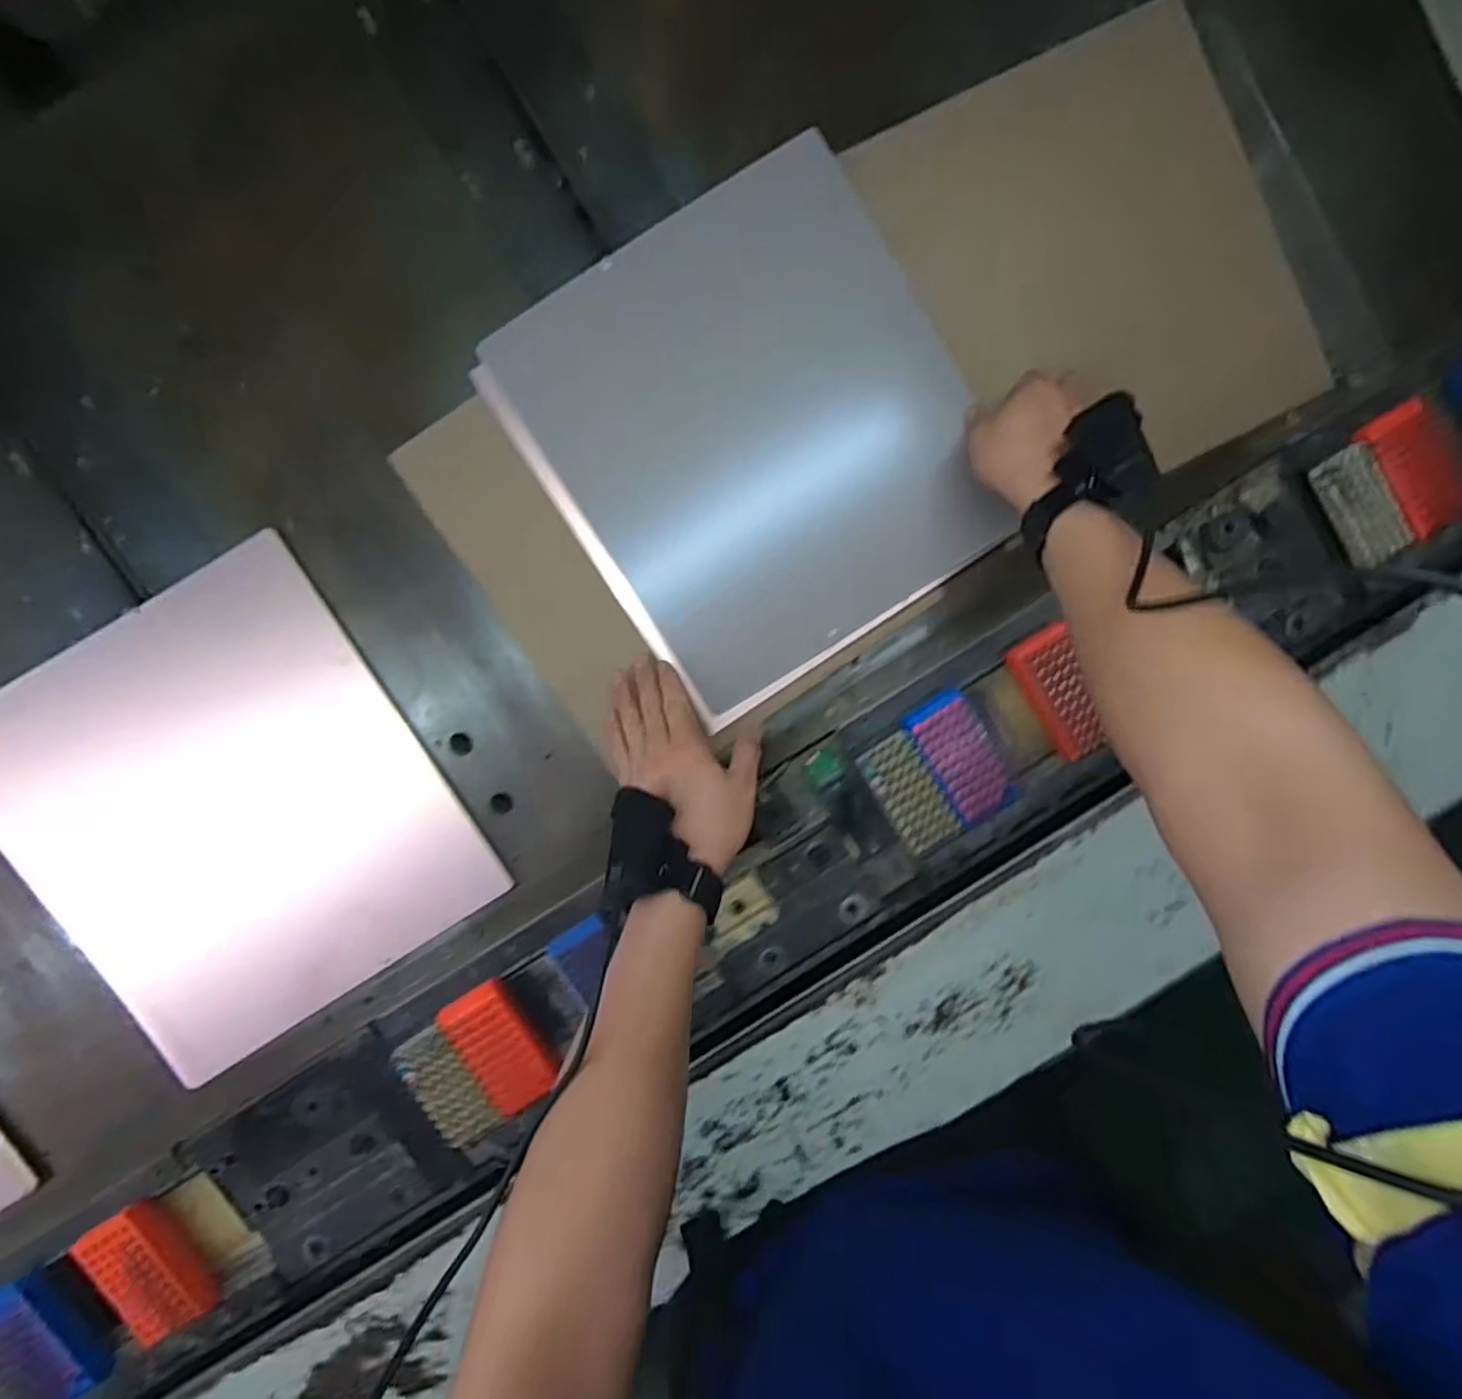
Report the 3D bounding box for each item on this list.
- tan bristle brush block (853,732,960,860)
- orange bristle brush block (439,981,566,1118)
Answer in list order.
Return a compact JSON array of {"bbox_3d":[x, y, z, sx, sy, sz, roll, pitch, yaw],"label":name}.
[{"bbox_3d":[0.157,0.082,0.614,0.049,0.023,0.103,-32,96,-1],"label":"tan bristle brush block"},{"bbox_3d":[-0.200,0.301,0.602,0.067,0.020,0.109,-34,96,0],"label":"orange bristle brush block"}]

